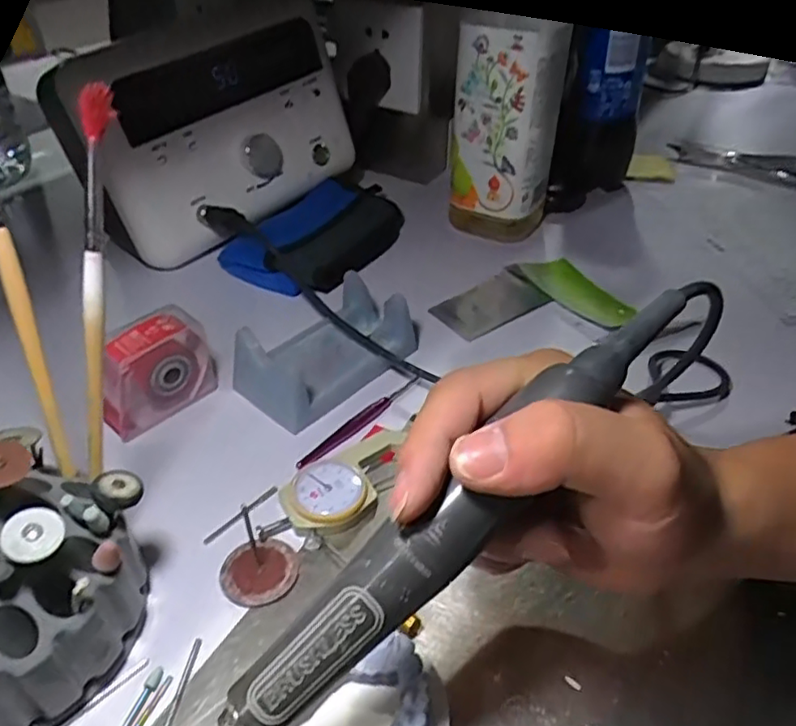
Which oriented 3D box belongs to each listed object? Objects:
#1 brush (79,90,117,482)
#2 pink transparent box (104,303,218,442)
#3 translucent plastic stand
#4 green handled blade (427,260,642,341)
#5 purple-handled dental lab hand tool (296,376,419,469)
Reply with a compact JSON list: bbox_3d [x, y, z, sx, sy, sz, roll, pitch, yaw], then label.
[{"bbox_3d":[-0.110,-0.022,0.231,0.008,0.148,0.007,25,26,27],"label":"brush"},{"bbox_3d":[-0.139,0.004,0.364,0.065,0.054,0.028,-30,49,-30],"label":"pink transparent box"},{"bbox_3d":[-0.043,-0.012,0.393,0.110,0.037,0.067,-32,49,-31],"label":"translucent plastic stand"},{"bbox_3d":[0.091,-0.048,0.457,0.133,0.016,0.080,-7,41,-7],"label":"green handled blade"},{"bbox_3d":[-0.021,0.033,0.362,0.008,0.005,0.092,31,50,32],"label":"purple-handled dental lab hand tool"}]

